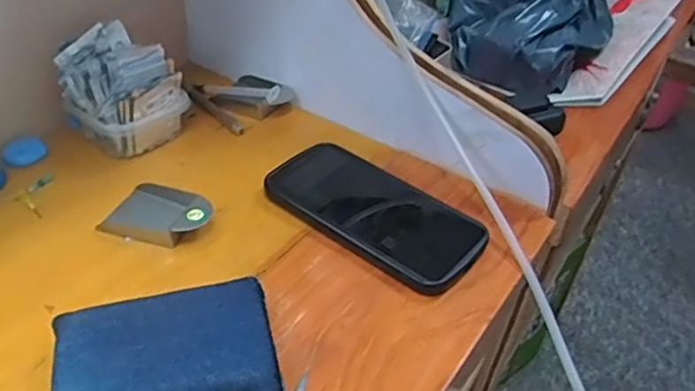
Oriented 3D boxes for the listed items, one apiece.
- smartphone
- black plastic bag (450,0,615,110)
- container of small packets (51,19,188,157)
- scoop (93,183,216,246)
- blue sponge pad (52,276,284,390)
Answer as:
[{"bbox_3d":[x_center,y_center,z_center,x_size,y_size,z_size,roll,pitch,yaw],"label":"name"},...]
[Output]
[{"bbox_3d":[0.020,0.010,0.455,0.158,0.016,0.081,30,45,28],"label":"smartphone"},{"bbox_3d":[0.181,-0.209,0.646,0.174,0.127,0.174,34,46,30],"label":"black plastic bag"},{"bbox_3d":[-0.178,-0.083,0.496,0.069,0.082,0.079,29,45,27],"label":"container of small packets"},{"bbox_3d":[-0.130,0.010,0.439,0.073,0.019,0.052,14,40,12],"label":"scoop"},{"bbox_3d":[-0.096,0.090,0.334,0.111,0.031,0.079,-7,40,-15],"label":"blue sponge pad"}]

